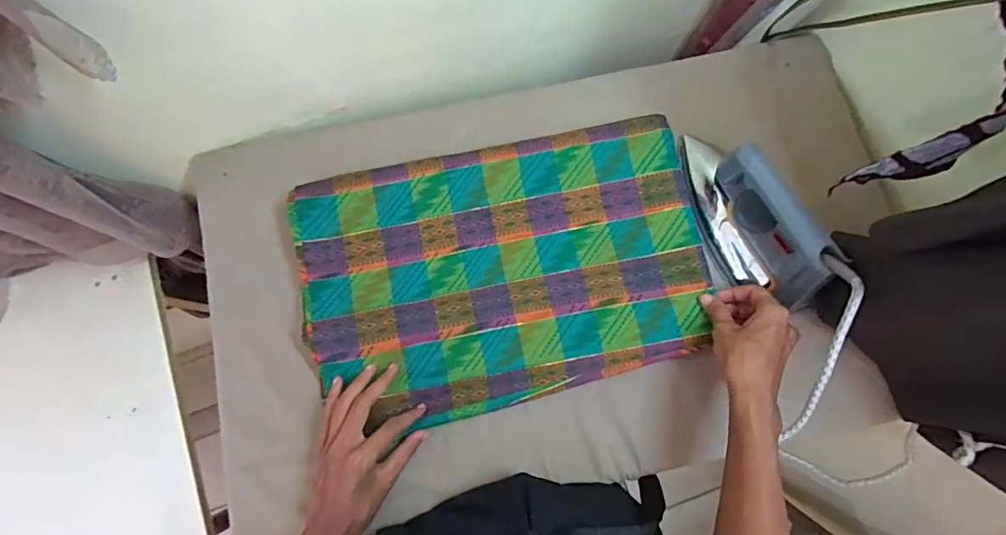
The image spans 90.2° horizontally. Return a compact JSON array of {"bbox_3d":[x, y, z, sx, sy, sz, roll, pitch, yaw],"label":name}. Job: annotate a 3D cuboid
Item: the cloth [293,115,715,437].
[{"bbox_3d":[0.002,-0.001,0.559,0.429,0.026,0.287,-12,78,-2],"label":"cloth"}]

